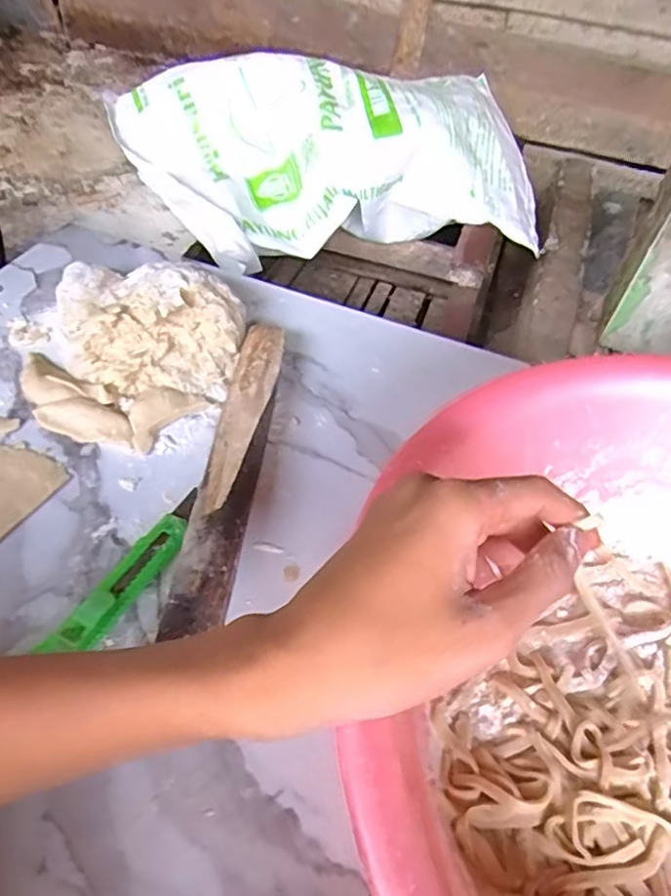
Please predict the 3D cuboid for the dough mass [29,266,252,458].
[{"bbox_3d":[-0.161,-0.080,0.481,0.156,0.057,0.154,4,50,-5],"label":"dough mass"}]

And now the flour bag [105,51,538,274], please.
[{"bbox_3d":[-0.004,-0.480,1.008,0.666,0.175,0.372,-6,52,-13],"label":"flour bag"}]

